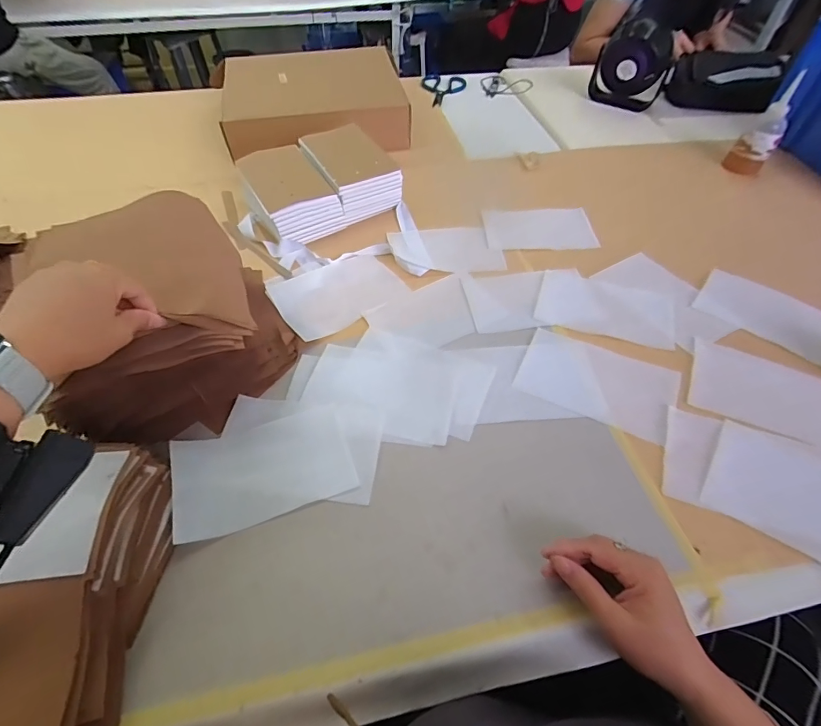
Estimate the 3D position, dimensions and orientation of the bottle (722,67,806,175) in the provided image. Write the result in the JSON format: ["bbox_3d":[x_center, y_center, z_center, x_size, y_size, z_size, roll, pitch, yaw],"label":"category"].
[{"bbox_3d":[0.649,-0.428,0.776,0.056,0.165,0.056,-3,53,-4],"label":"bottle"}]

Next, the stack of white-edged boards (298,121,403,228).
[{"bbox_3d":[-0.107,-0.333,0.737,0.120,0.078,0.175,-25,58,-19],"label":"stack of white-edged boards"}]

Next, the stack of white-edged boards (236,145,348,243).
[{"bbox_3d":[-0.206,-0.279,0.699,0.122,0.064,0.180,-30,60,-22],"label":"stack of white-edged boards"}]

